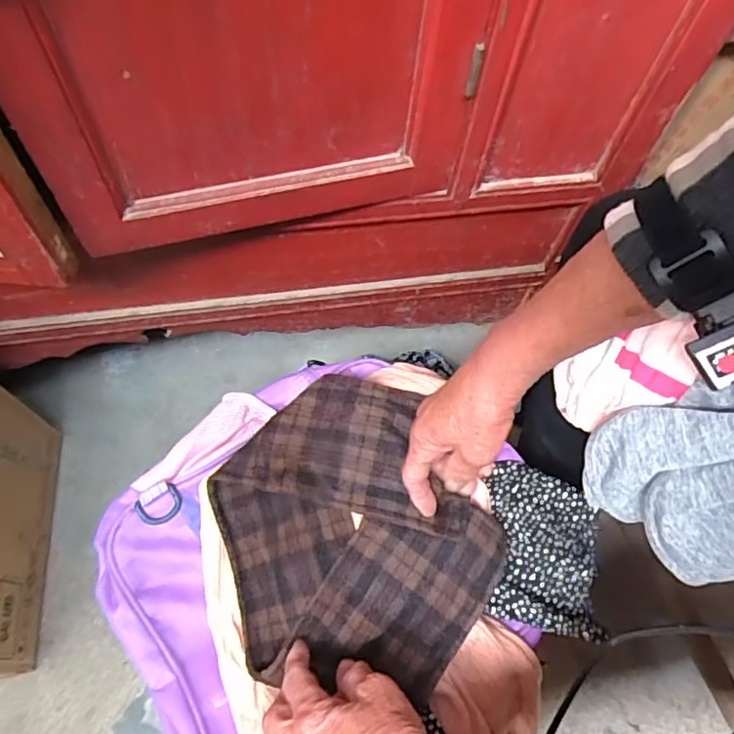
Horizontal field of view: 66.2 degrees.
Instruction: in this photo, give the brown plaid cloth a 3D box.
[{"bbox_3d":[-0.009,0.132,0.462,0.211,0.051,0.243,-15,64,-8],"label":"brown plaid cloth"}]

